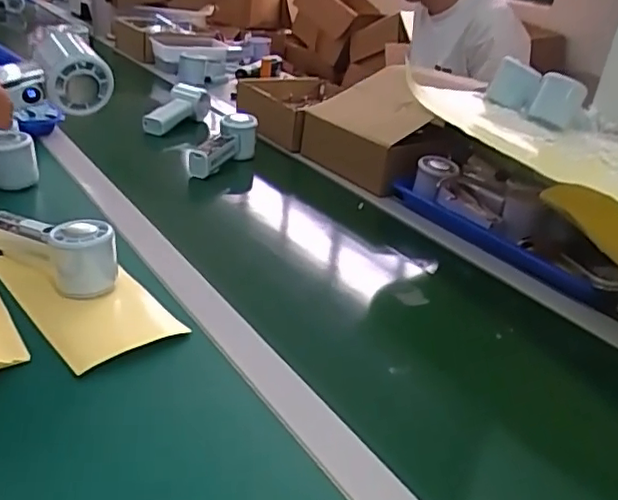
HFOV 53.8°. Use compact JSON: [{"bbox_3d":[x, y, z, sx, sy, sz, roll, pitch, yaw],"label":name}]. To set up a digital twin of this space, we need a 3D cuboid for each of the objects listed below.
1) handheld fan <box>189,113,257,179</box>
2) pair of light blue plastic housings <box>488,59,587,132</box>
[{"bbox_3d":[-0.127,-0.153,0.908,0.045,0.071,0.136,15,29,14],"label":"handheld fan"},{"bbox_3d":[0.313,-0.219,0.837,0.073,0.055,0.119,-8,32,-26],"label":"pair of light blue plastic housings"}]

